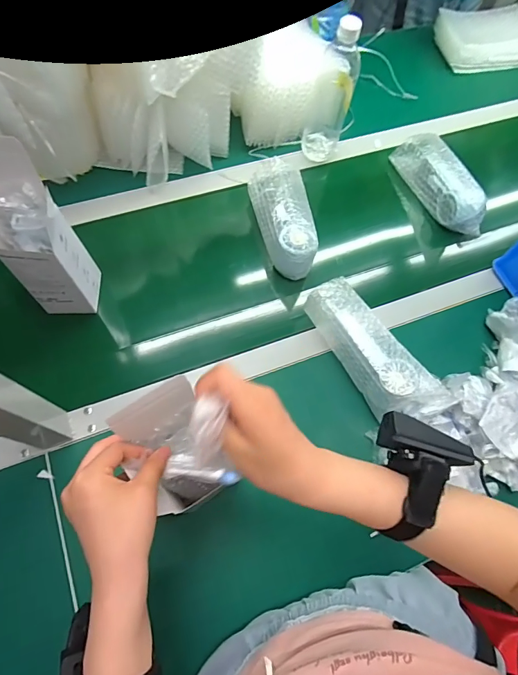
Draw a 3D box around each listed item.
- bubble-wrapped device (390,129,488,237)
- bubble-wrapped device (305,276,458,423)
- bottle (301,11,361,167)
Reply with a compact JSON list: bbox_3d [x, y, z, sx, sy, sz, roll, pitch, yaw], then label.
[{"bbox_3d":[0.324,-0.280,0.697,0.075,0.074,0.206,-15,69,-10],"label":"bubble-wrapped device"},{"bbox_3d":[0.159,0.020,0.548,0.087,0.071,0.228,-34,73,-16],"label":"bubble-wrapped device"},{"bbox_3d":[0.124,-0.413,0.654,0.070,0.220,0.072,15,67,3],"label":"bottle"}]

